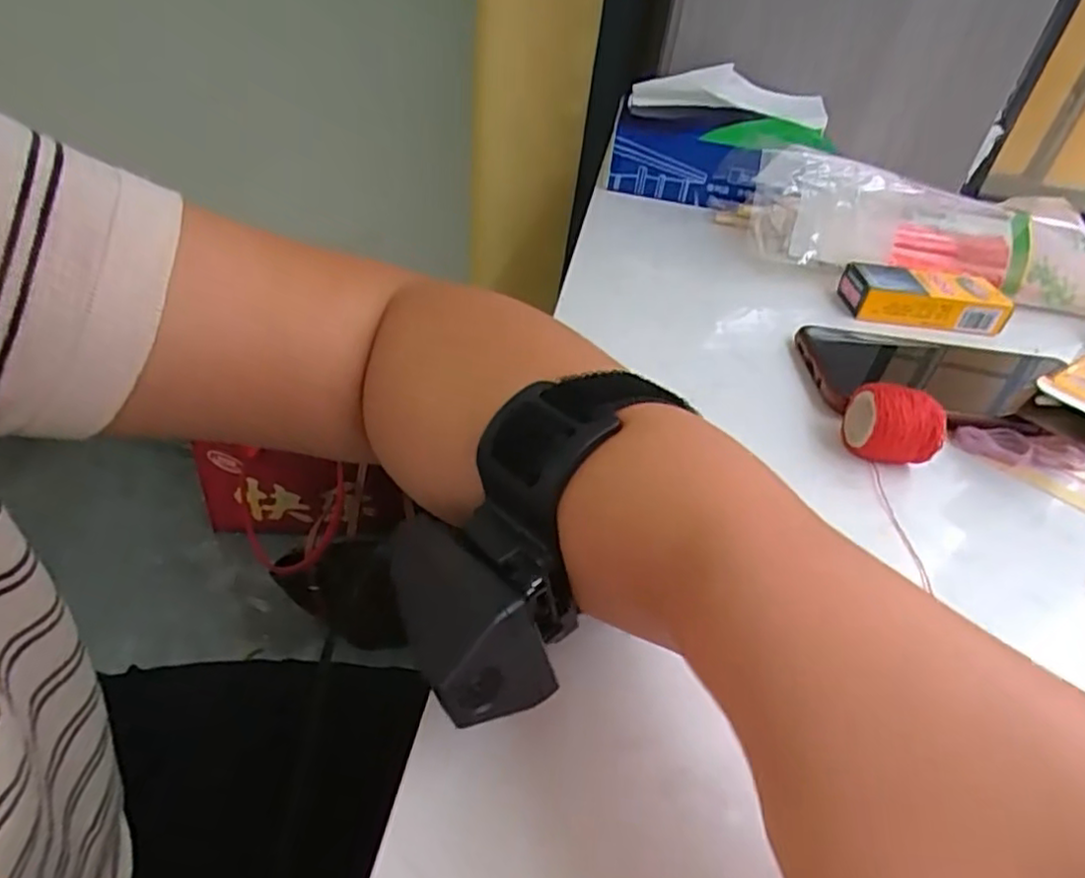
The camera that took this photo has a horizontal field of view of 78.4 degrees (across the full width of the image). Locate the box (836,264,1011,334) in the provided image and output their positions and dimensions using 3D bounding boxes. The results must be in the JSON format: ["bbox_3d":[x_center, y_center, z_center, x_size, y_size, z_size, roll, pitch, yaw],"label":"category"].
[{"bbox_3d":[0.249,-0.092,0.437,0.096,0.025,0.038,5,40,-3],"label":"box"}]

